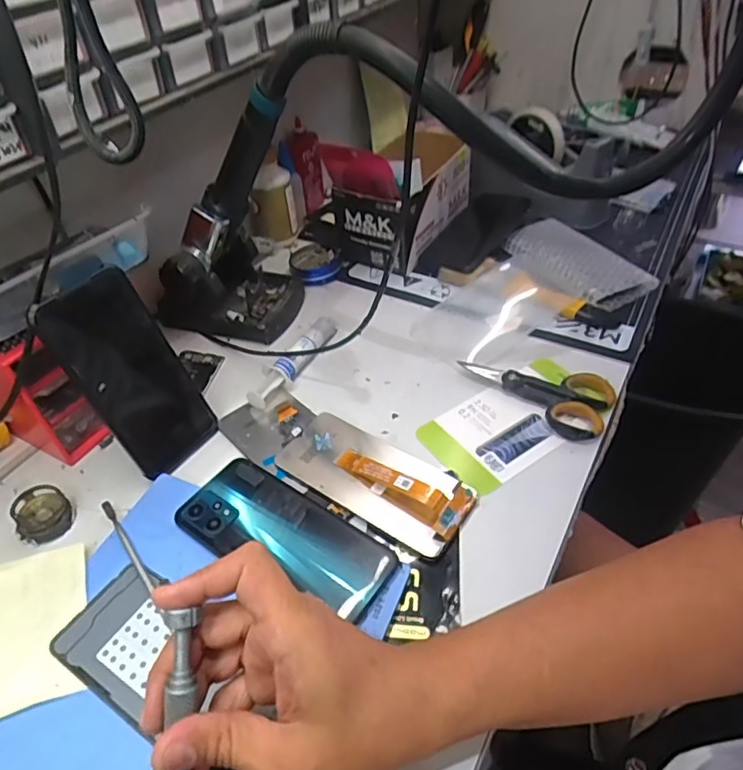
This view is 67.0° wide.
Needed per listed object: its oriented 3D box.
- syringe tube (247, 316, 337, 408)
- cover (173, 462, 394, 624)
[{"bbox_3d":[-0.071,-0.026,0.553,0.028,0.024,0.132,17,47,21],"label":"syringe tube"},{"bbox_3d":[-0.065,0.110,0.412,0.163,0.011,0.074,24,50,27],"label":"cover"}]

